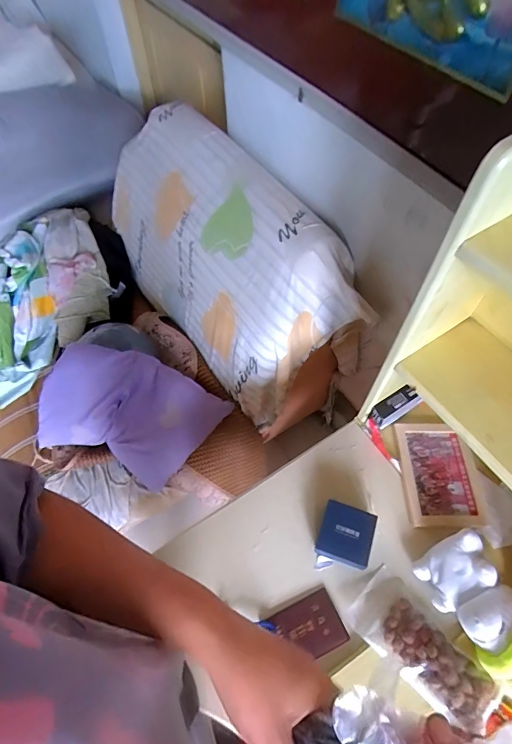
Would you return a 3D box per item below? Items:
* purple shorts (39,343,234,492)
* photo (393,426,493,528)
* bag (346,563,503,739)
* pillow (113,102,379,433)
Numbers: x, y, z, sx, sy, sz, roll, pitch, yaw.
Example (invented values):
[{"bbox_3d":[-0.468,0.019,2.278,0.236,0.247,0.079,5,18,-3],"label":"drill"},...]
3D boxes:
[{"bbox_3d":[-0.308,0.107,0.997,0.430,0.205,0.265,15,61,9],"label":"purple shorts"},{"bbox_3d":[0.304,0.167,0.661,0.119,0.011,0.169,-1,60,0],"label":"photo"},{"bbox_3d":[0.219,0.369,0.532,0.095,0.025,0.186,-37,53,-19],"label":"bag"},{"bbox_3d":[-0.106,-0.311,1.079,0.250,0.535,0.833,-16,55,-44],"label":"pillow"}]

